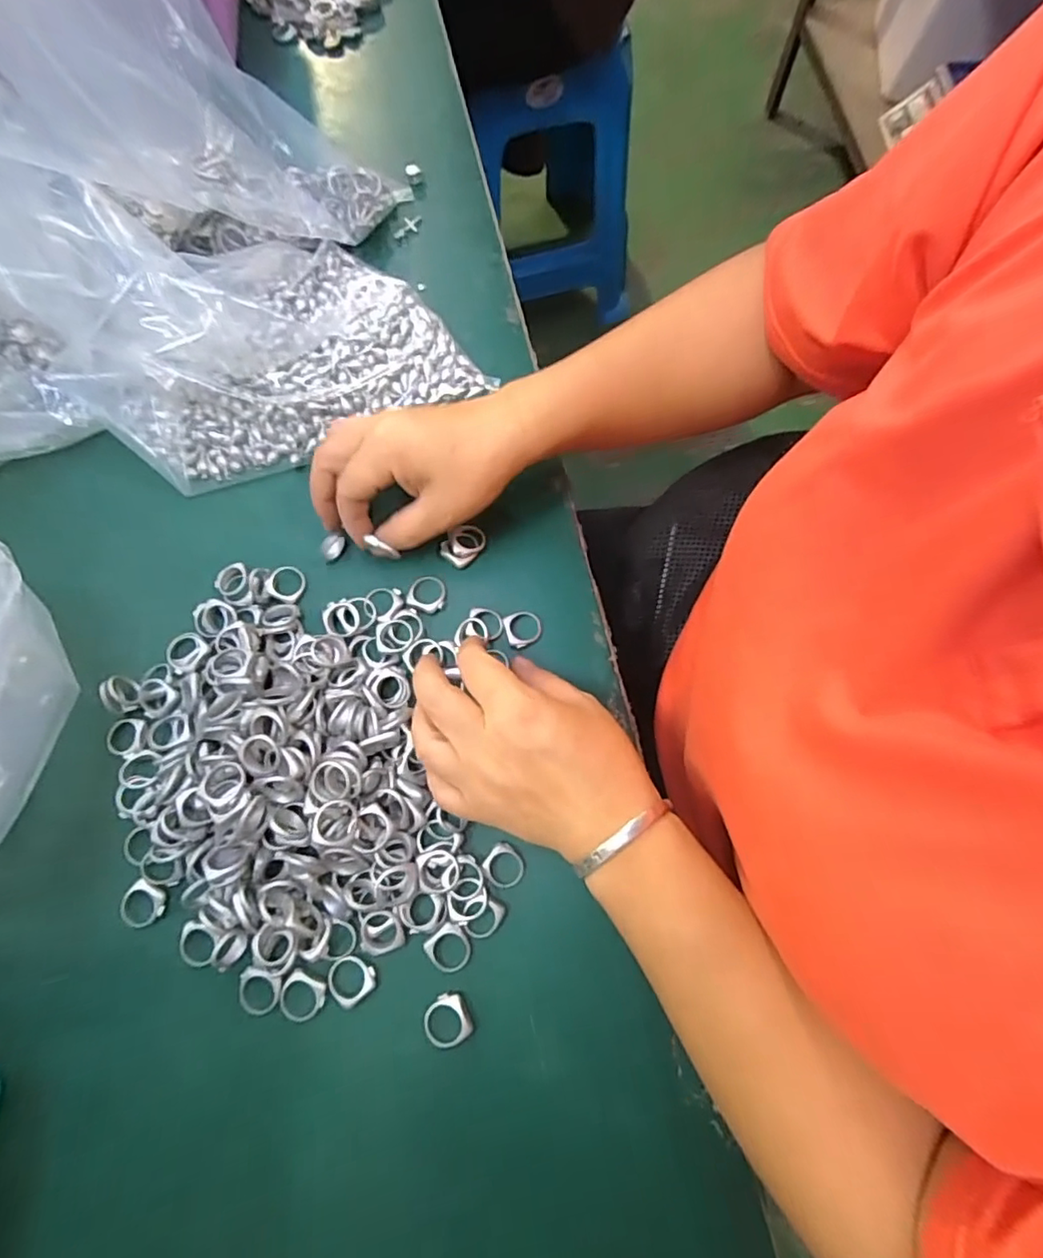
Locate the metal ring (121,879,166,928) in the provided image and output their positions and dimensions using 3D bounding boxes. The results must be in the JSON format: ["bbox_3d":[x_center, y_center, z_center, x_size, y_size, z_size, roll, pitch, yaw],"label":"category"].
[{"bbox_3d":[-0.202,0.147,0.304,0.023,0.004,0.022,0,74,0],"label":"metal ring"}]

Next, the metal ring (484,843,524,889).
[{"bbox_3d":[-0.009,0.128,0.307,0.021,0.004,0.020,0,74,0],"label":"metal ring"}]

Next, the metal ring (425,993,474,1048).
[{"bbox_3d":[-0.038,0.197,0.288,0.024,0.005,0.023,0,74,0],"label":"metal ring"}]

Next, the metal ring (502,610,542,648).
[{"bbox_3d":[0.001,-0.001,0.345,0.021,0.004,0.022,0,74,0],"label":"metal ring"}]

